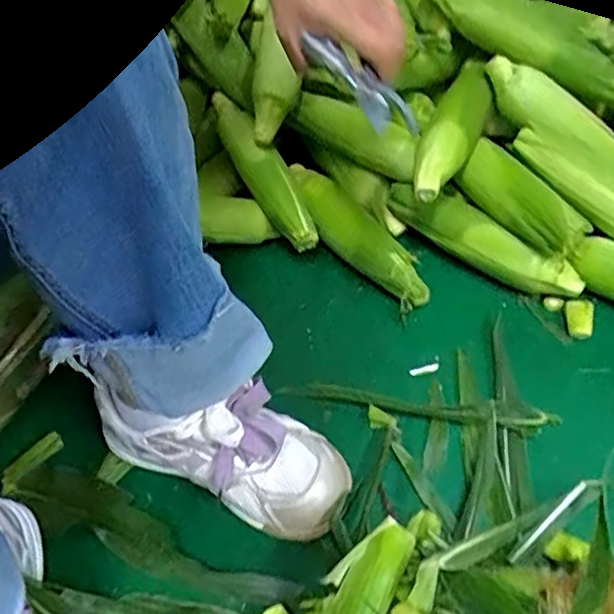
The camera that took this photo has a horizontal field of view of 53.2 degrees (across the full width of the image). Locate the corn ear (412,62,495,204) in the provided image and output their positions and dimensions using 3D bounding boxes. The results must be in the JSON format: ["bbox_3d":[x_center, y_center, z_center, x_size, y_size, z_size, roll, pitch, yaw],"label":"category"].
[{"bbox_3d":[0.159,-0.195,0.658,0.057,0.052,0.188,18,55,17],"label":"corn ear"}]

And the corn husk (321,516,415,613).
[{"bbox_3d":[0.030,0.199,0.408,0.045,0.037,0.123,21,56,20],"label":"corn husk"}]

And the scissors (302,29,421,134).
[{"bbox_3d":[0.042,-0.169,0.470,0.109,0.019,0.028,44,64,7],"label":"scissors"}]

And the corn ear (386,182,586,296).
[{"bbox_3d":[0.189,-0.075,0.667,0.229,0.047,0.046,34,61,27],"label":"corn ear"}]

